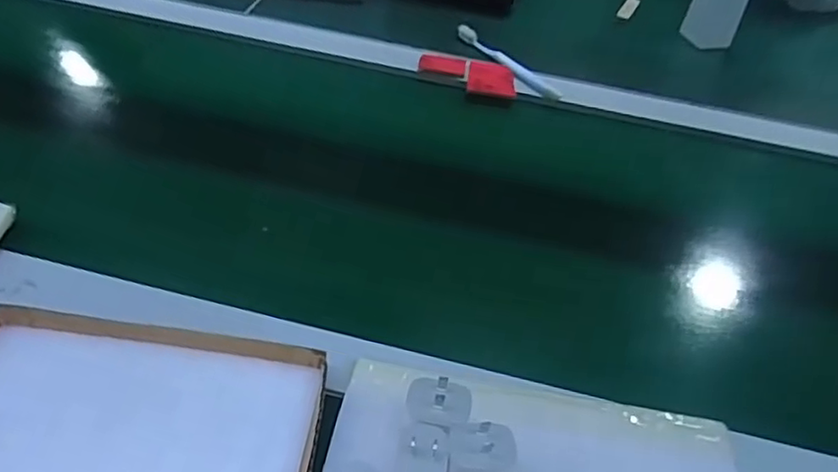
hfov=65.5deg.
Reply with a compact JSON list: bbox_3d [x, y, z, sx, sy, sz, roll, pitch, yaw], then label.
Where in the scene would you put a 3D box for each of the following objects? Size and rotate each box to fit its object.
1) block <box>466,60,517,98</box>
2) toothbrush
[{"bbox_3d":[0.089,-0.192,0.790,0.057,0.006,0.068,9,44,2],"label":"block"},{"bbox_3d":[0.109,-0.217,0.810,0.021,0.015,0.178,-23,52,-27],"label":"toothbrush"}]

